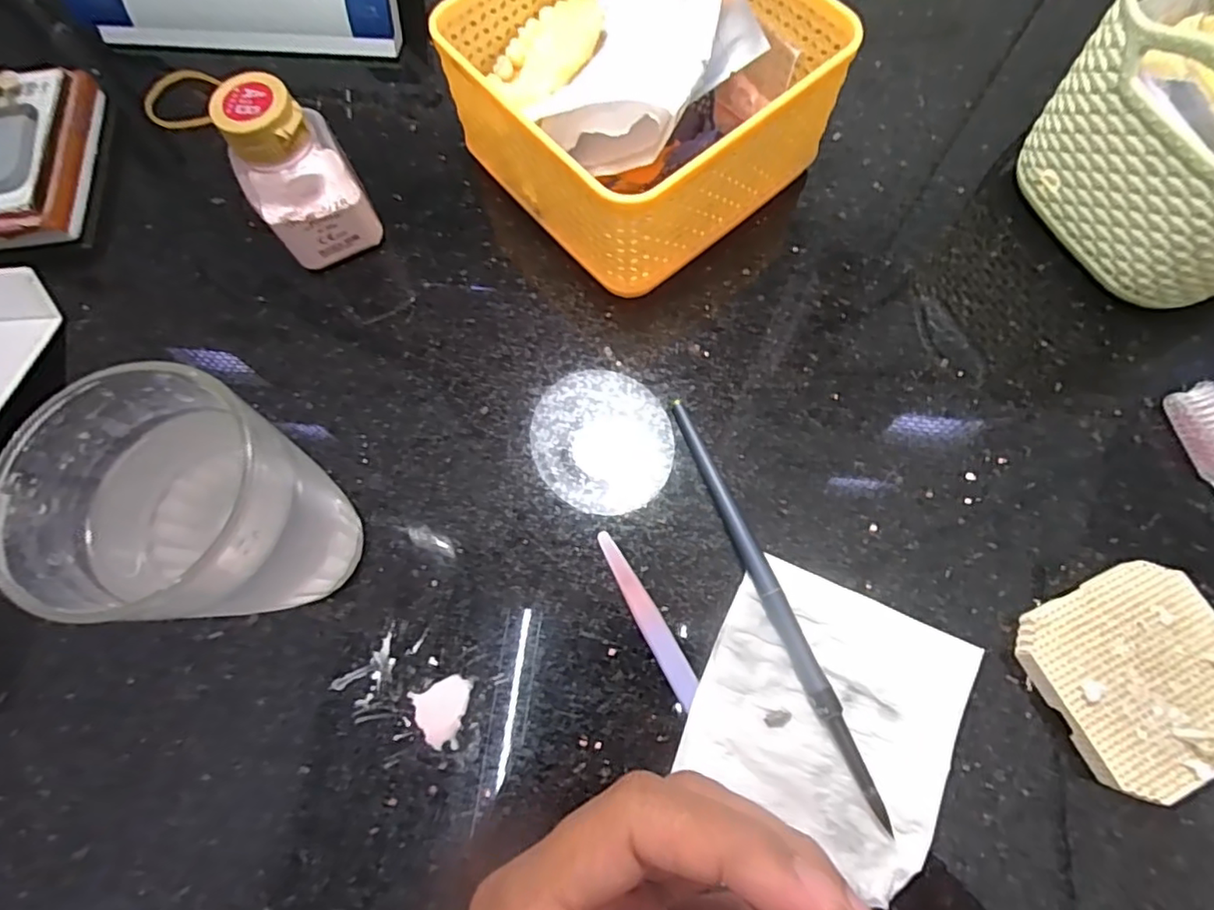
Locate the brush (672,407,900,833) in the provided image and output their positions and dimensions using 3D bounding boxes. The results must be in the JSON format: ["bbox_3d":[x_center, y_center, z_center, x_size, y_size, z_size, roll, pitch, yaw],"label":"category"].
[{"bbox_3d":[0.061,0.051,0.223,0.009,0.008,0.163,-21,72,-5],"label":"brush"}]

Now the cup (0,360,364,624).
[{"bbox_3d":[-0.122,0.023,0.193,0.064,0.094,0.066,-1,72,2],"label":"cup"}]

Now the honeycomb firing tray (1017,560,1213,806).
[{"bbox_3d":[0.186,0.077,0.208,0.069,0.015,0.065,-25,73,-7],"label":"honeycomb firing tray"}]

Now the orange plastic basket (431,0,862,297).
[{"bbox_3d":[0.014,-0.159,0.261,0.129,0.073,0.135,-41,75,-11],"label":"orange plastic basket"}]

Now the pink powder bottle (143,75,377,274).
[{"bbox_3d":[-0.132,-0.117,0.246,0.046,0.081,0.034,-27,73,-7],"label":"pink powder bottle"}]

